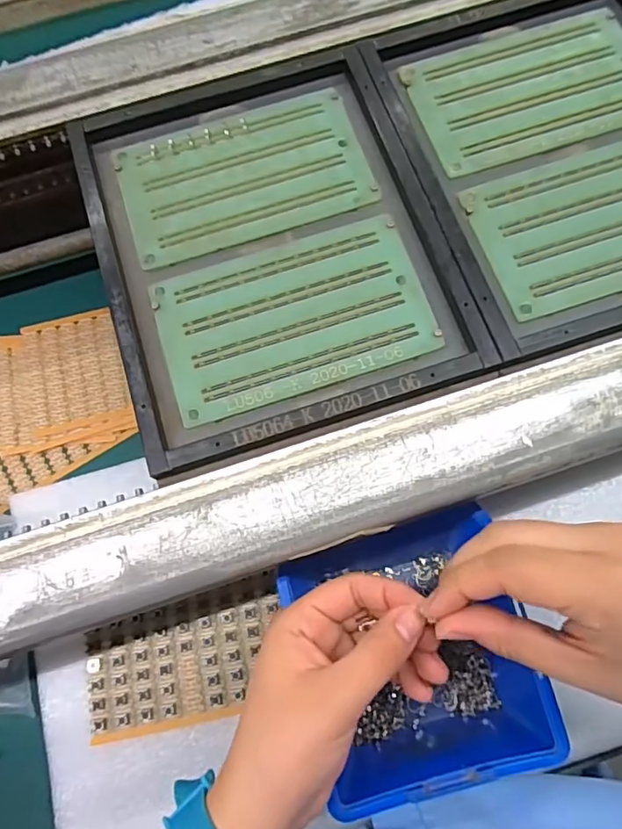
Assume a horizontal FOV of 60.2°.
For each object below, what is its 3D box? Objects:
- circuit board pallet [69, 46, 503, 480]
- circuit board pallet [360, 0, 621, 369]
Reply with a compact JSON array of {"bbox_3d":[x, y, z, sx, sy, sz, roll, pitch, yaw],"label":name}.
[{"bbox_3d":[-0.024,-0.096,0.293,0.176,0.012,0.219,-18,75,-3],"label":"circuit board pallet"},{"bbox_3d":[0.146,-0.150,0.302,0.174,0.013,0.219,-18,75,-3],"label":"circuit board pallet"}]

